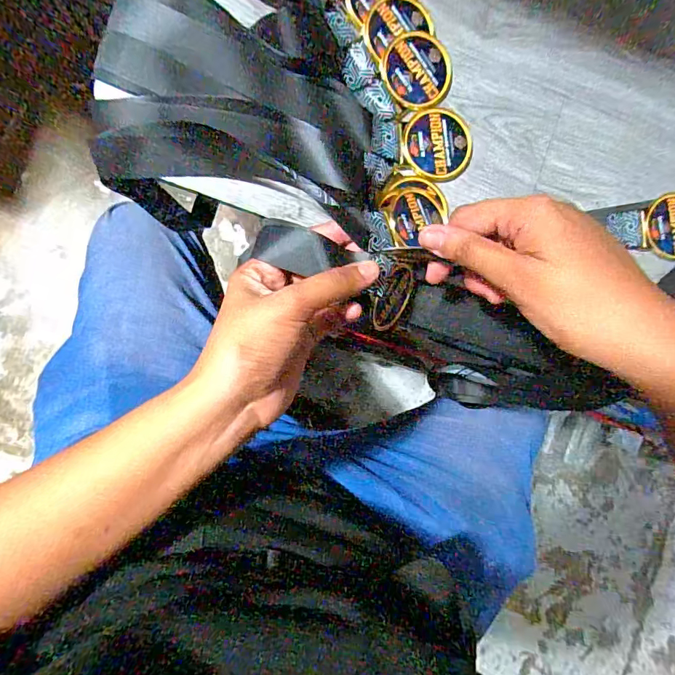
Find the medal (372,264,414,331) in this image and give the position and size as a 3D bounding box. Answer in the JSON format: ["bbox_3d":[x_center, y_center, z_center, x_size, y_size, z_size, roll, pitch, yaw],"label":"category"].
[{"bbox_3d":[0.040,-0.026,0.297,0.004,0.042,0.046,29,90,33],"label":"medal"}]

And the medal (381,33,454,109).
[{"bbox_3d":[0.055,-0.182,0.293,0.048,0.006,0.050,0,90,-6],"label":"medal"}]

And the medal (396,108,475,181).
[{"bbox_3d":[0.068,-0.133,0.298,0.051,0.004,0.047,1,90,-6],"label":"medal"}]

